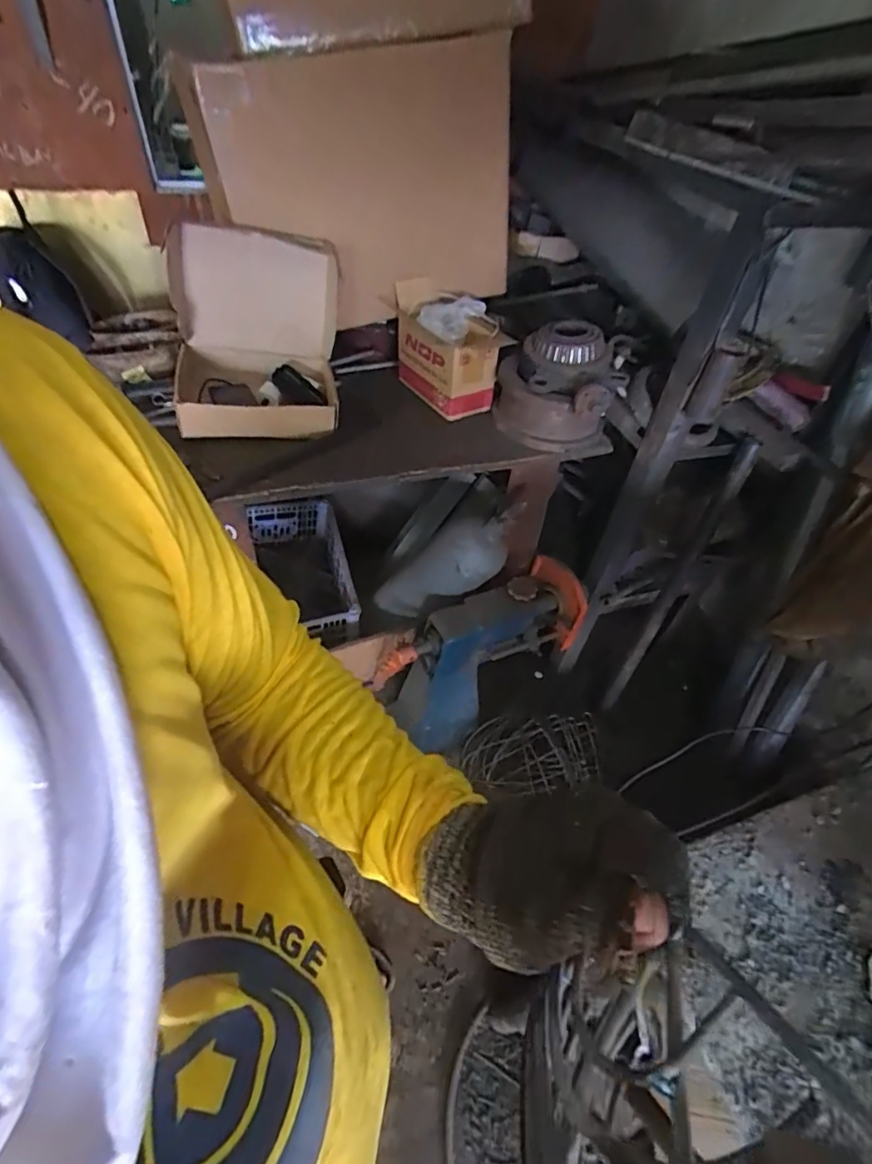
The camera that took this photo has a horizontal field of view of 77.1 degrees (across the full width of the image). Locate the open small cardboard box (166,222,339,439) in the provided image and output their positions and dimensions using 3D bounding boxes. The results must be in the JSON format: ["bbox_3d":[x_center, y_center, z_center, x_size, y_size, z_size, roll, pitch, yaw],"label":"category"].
[{"bbox_3d":[-0.317,-0.430,0.967,0.289,0.268,0.216,-5,49,-10],"label":"open small cardboard box"}]

